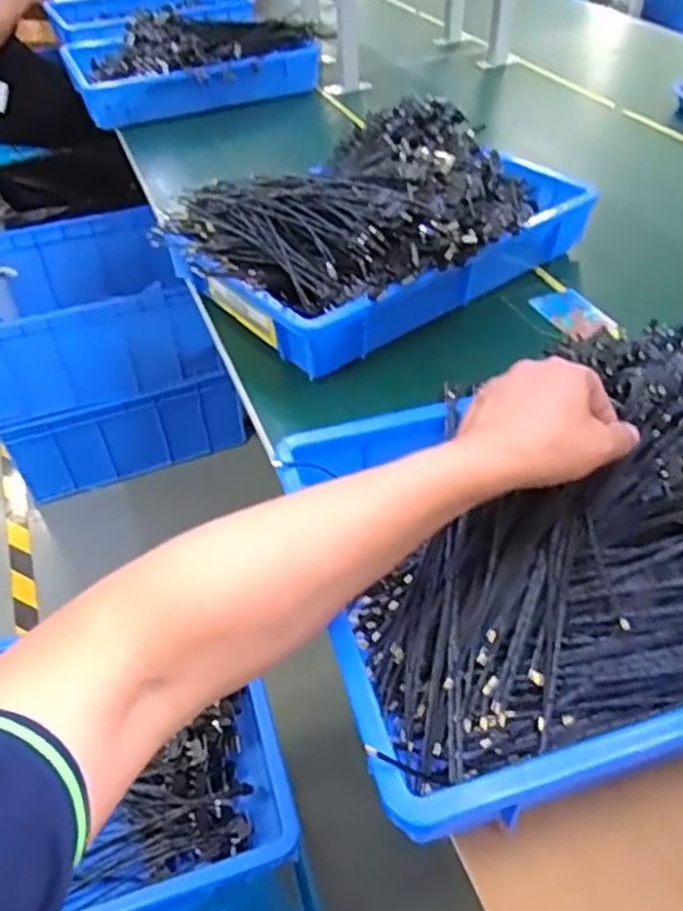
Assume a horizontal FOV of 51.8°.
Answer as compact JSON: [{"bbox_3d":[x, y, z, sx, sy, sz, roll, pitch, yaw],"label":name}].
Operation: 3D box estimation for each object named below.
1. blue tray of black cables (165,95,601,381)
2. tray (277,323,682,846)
[{"bbox_3d":[0.051,-0.286,0.807,0.448,0.150,0.292,-28,49,-24],"label":"blue tray of black cables"},{"bbox_3d":[0.195,0.043,0.484,0.429,0.103,0.303,-12,45,-10],"label":"tray"}]

